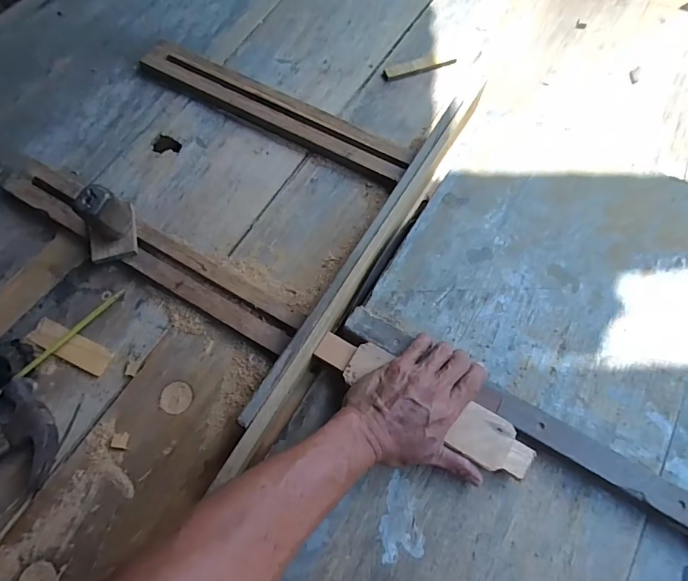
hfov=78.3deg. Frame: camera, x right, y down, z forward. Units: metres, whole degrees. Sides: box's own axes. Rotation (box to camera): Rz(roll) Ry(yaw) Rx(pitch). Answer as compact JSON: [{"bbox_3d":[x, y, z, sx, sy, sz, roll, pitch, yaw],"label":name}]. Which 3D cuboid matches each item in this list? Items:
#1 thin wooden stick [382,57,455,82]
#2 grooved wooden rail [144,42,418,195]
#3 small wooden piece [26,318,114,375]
[{"bbox_3d":[0.117,-0.342,0.649,0.117,0.009,0.021,-16,66,-7],"label":"thin wooden stick"},{"bbox_3d":[-0.104,-0.259,0.604,0.424,0.027,0.065,27,68,12],"label":"grooved wooden rail"},{"bbox_3d":[-0.308,0.062,0.475,0.100,0.005,0.029,23,68,10],"label":"small wooden piece"}]

